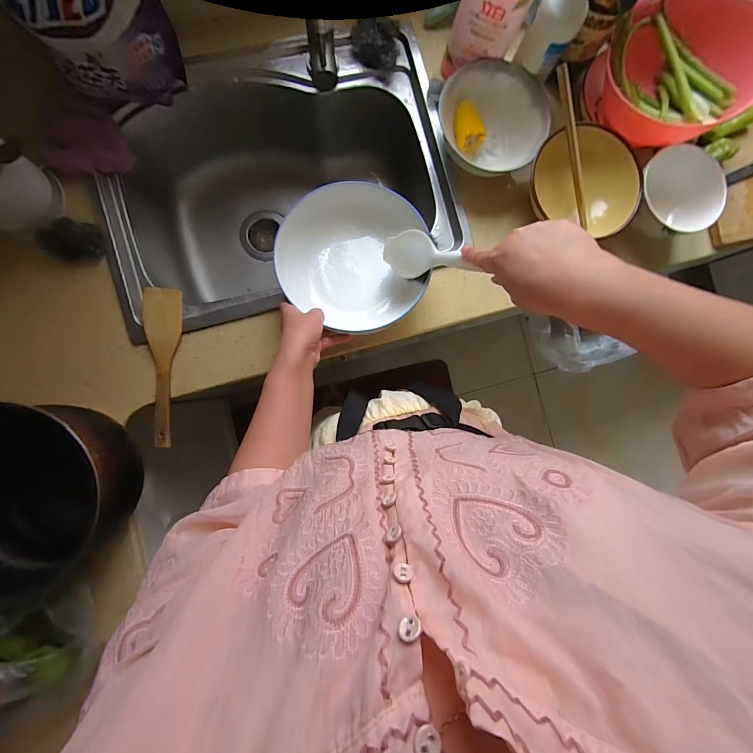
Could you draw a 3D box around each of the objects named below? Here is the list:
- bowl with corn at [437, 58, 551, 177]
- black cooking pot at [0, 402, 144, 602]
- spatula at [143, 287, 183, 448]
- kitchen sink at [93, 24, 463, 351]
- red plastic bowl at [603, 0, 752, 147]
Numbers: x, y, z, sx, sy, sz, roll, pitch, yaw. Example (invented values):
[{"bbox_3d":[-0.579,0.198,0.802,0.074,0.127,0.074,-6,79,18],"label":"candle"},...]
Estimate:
[{"bbox_3d":[0.180,-0.411,0.546,0.167,0.058,0.135,9,88,-5],"label":"bowl with corn"},{"bbox_3d":[-0.465,0.161,0.465,0.225,0.140,0.226,0,89,-6],"label":"black cooking pot"},{"bbox_3d":[-0.333,-0.014,0.531,0.053,0.015,0.241,2,88,-6],"label":"spatula"},{"bbox_3d":[-0.174,-0.322,0.651,0.579,0.214,0.411,-19,91,-6],"label":"kitchen sink"},{"bbox_3d":[0.454,-0.470,0.527,0.181,0.136,0.214,-44,93,-5],"label":"red plastic bowl"}]

